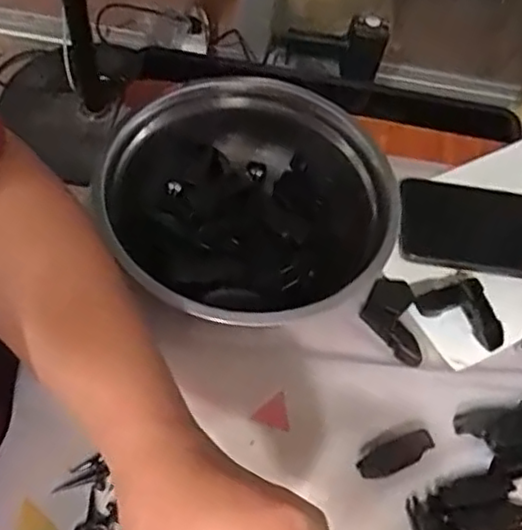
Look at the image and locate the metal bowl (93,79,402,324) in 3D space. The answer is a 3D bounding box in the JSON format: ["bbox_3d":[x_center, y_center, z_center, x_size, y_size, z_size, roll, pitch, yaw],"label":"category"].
[{"bbox_3d":[-0.009,-0.038,0.480,0.194,0.071,0.201,3,58,-5],"label":"metal bowl"}]

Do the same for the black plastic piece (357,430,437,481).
[{"bbox_3d":[0.086,0.121,0.423,0.050,0.010,0.019,-16,62,-17],"label":"black plastic piece"}]

